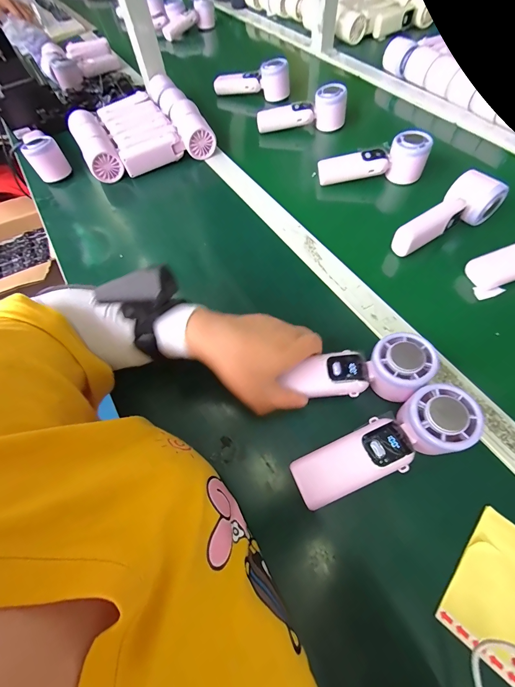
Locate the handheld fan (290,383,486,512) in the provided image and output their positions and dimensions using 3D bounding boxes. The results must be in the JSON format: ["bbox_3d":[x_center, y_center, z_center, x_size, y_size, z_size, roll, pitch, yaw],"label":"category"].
[{"bbox_3d":[0.114,0.096,0.270,0.163,0.042,0.050,-29,61,5],"label":"handheld fan"}]

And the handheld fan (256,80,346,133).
[{"bbox_3d":[0.083,-0.437,0.555,0.163,0.062,0.043,-7,60,0],"label":"handheld fan"}]

